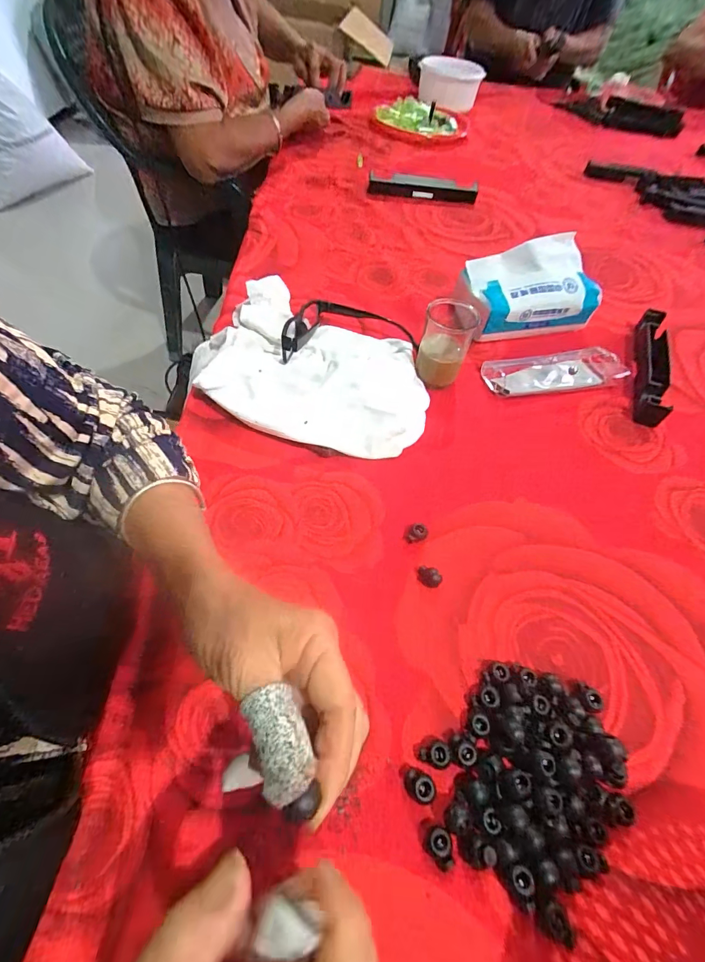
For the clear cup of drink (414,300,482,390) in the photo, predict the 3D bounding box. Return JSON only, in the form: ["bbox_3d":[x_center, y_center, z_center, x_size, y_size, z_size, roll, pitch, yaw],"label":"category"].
[{"bbox_3d":[0.099,-0.144,0.431,0.051,0.077,0.048,1,56,-2],"label":"clear cup of drink"}]

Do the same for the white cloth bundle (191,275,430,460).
[{"bbox_3d":[-0.045,-0.118,0.420,0.257,0.056,0.170,15,57,8],"label":"white cloth bundle"}]

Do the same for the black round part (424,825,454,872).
[{"bbox_3d":[0.049,0.207,0.226,0.013,0.011,0.018,-1,56,-3],"label":"black round part"}]

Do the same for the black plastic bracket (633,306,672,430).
[{"bbox_3d":[0.354,-0.140,0.473,0.029,0.023,0.200,21,57,11],"label":"black plastic bracket"}]

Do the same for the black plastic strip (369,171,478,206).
[{"bbox_3d":[0.127,-0.539,0.735,0.193,0.025,0.051,7,55,-1],"label":"black plastic strip"}]

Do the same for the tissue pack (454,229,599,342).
[{"bbox_3d":[0.214,-0.236,0.496,0.172,0.084,0.080,-12,57,-11],"label":"tissue pack"}]

